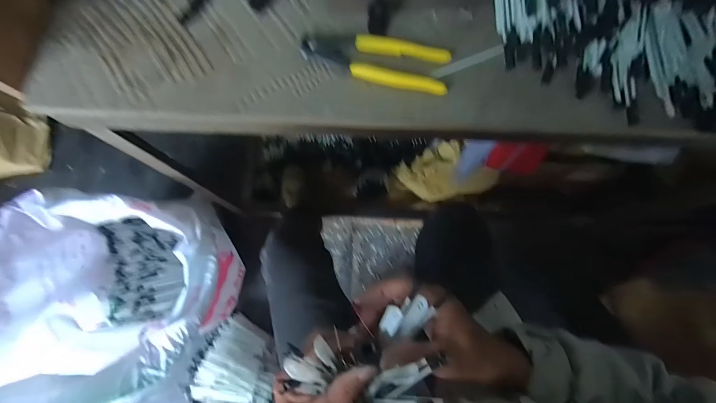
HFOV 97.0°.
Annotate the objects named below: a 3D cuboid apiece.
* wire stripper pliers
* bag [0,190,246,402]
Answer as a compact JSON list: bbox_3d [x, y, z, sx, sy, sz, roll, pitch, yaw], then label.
[{"bbox_3d":[0.020,-0.160,0.353,0.160,0.011,0.059,10,76,1],"label":"wire stripper pliers"},{"bbox_3d":[-0.516,0.203,0.665,0.515,0.563,0.348,6,76,1],"label":"bag"}]

